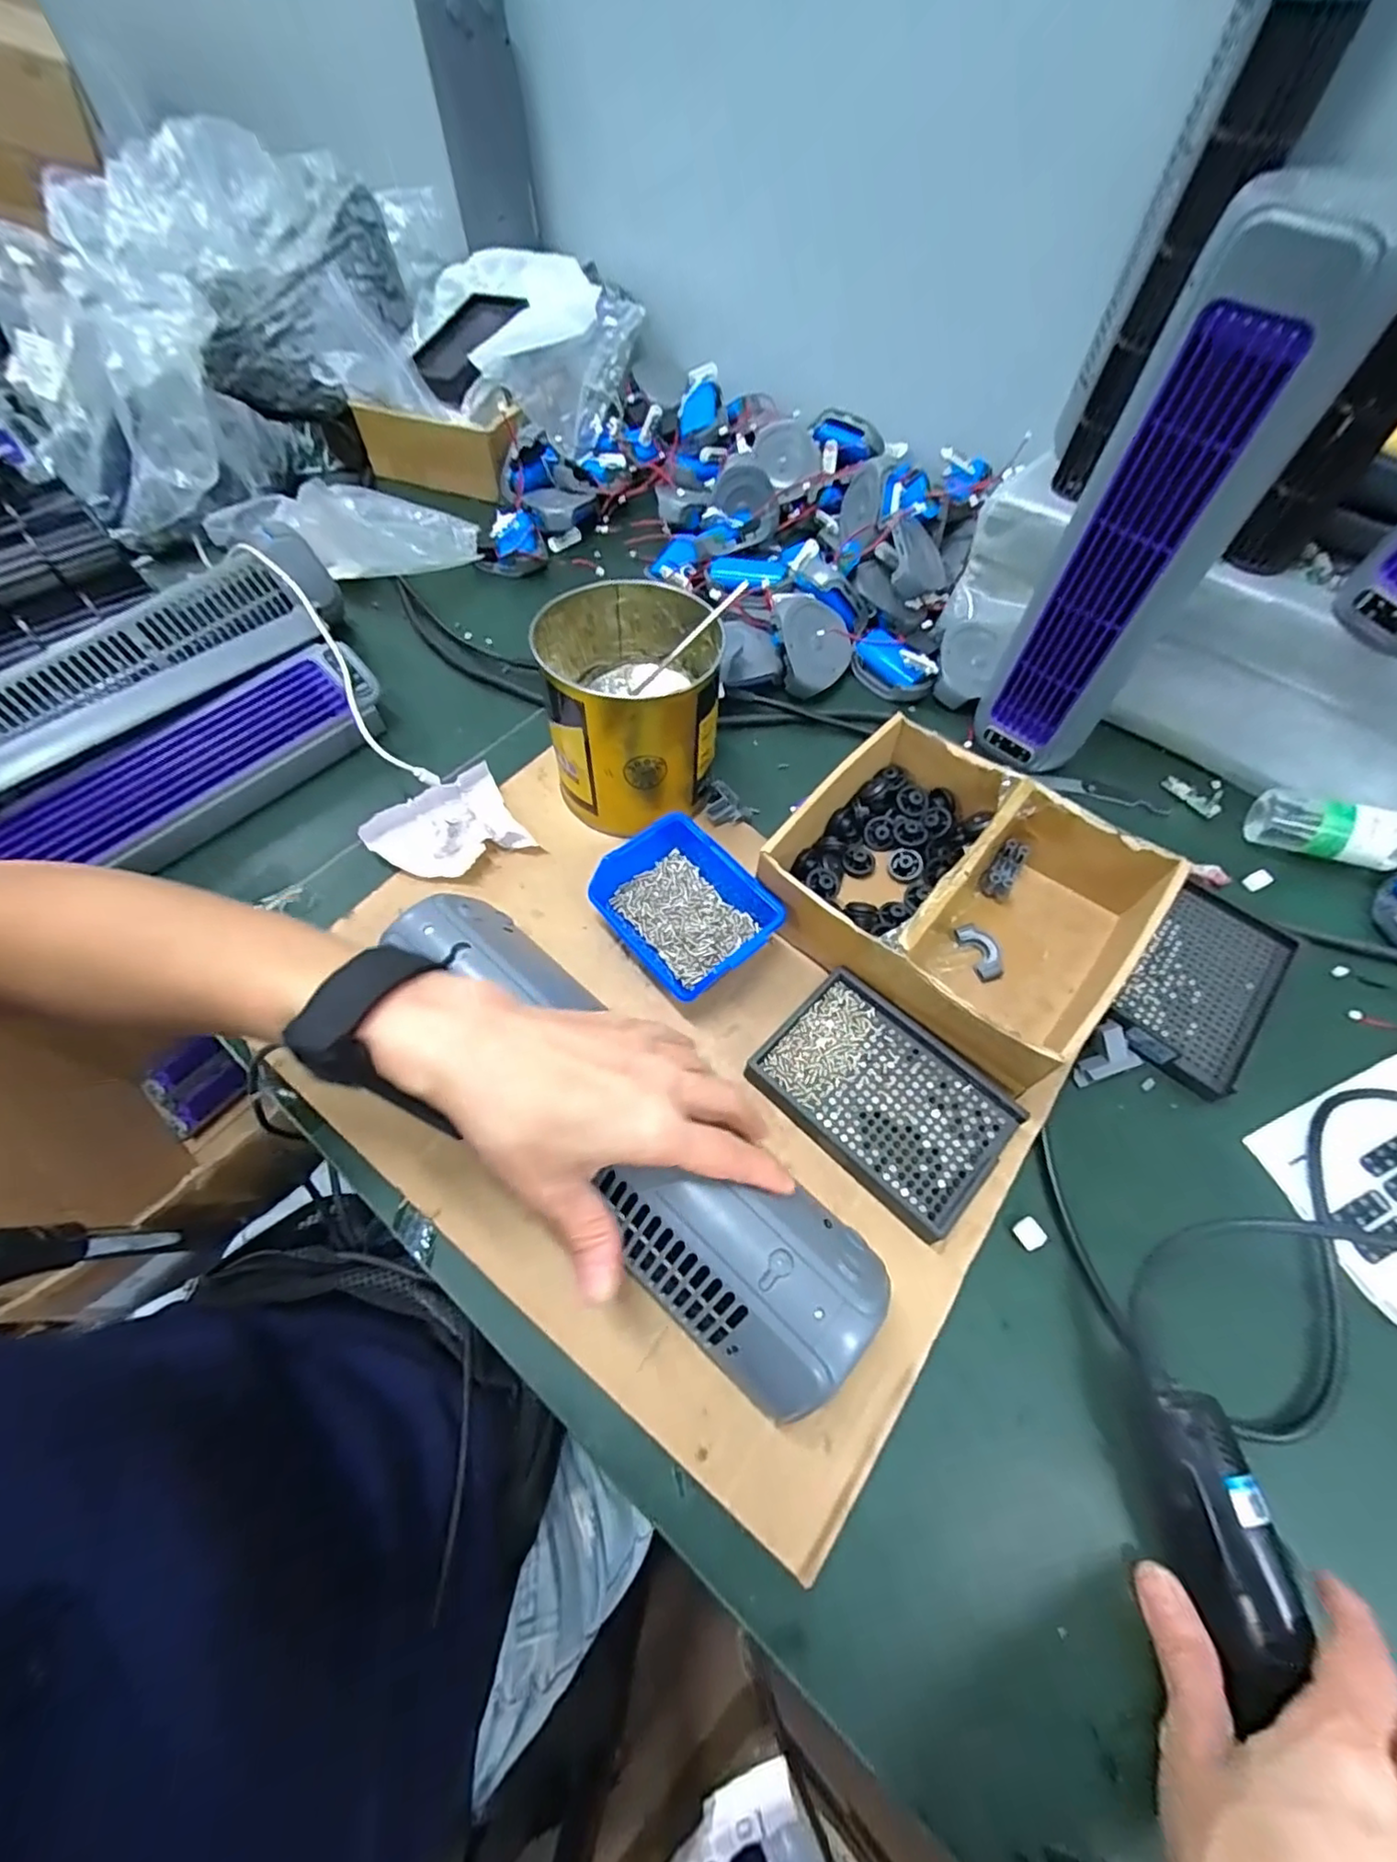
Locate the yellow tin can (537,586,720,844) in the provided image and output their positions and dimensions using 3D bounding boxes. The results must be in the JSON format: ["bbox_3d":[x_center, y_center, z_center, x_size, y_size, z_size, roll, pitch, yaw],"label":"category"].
[{"bbox_3d":[-0.044,-0.155,0.445,0.113,0.113,0.123,-2,62,-3],"label":"yellow tin can"}]

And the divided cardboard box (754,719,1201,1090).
[{"bbox_3d":[0.163,-0.028,0.408,0.202,0.072,0.169,36,66,17],"label":"divided cardboard box"}]

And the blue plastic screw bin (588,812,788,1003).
[{"bbox_3d":[-0.008,-0.013,0.412,0.088,0.042,0.111,-35,68,-19],"label":"blue plastic screw bin"}]

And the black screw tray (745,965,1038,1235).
[{"bbox_3d":[0.106,0.096,0.368,0.133,0.016,0.092,40,68,18],"label":"black screw tray"}]

